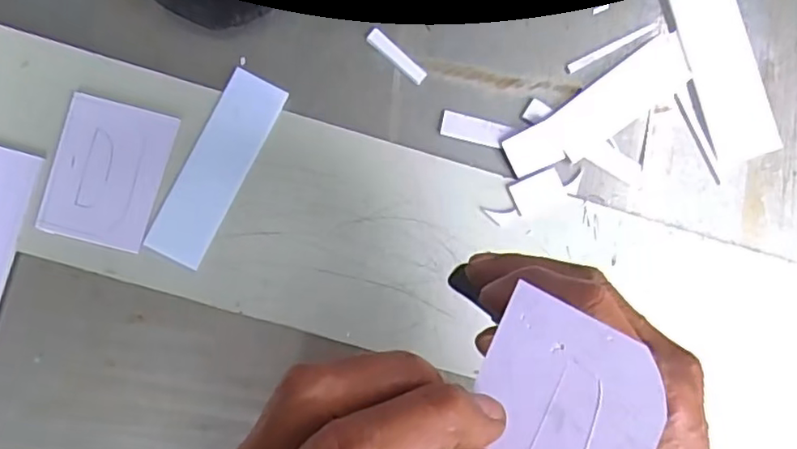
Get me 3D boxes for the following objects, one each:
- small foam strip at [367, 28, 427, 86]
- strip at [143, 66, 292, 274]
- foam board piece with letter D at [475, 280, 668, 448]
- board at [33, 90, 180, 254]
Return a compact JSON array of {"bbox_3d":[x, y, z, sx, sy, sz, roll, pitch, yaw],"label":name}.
[{"bbox_3d":[-0.001,-0.117,0.422,0.049,0.004,0.012,41,85,-2],"label":"small foam strip"},{"bbox_3d":[-0.121,-0.038,0.405,0.039,0.004,0.132,27,85,-3],"label":"strip"},{"bbox_3d":[0.047,0.066,0.184,0.054,0.004,0.078,26,73,8],"label":"foam board piece with letter D"},{"bbox_3d":[-0.191,-0.034,0.399,0.066,0.004,0.092,16,86,-4],"label":"board"}]

